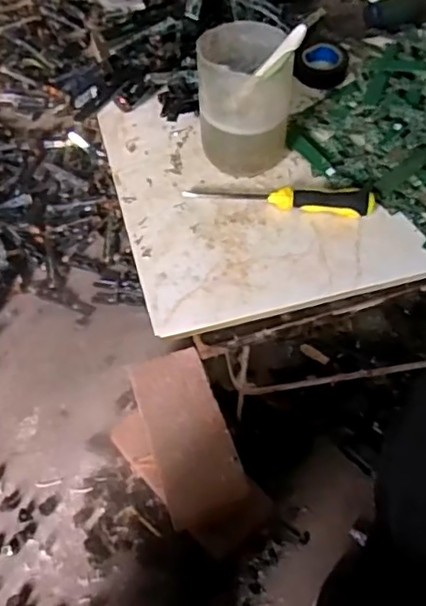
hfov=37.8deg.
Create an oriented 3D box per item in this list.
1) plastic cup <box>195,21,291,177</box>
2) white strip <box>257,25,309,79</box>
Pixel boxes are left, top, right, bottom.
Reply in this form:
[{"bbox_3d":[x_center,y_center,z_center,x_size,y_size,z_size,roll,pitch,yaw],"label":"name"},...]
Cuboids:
[{"bbox_3d":[0.026,-0.168,0.526,0.079,0.108,0.076,0,56,0],"label":"plastic cup"},{"bbox_3d":[0.048,-0.172,0.430,0.007,0.065,0.010,-36,96,-21],"label":"white strip"}]

